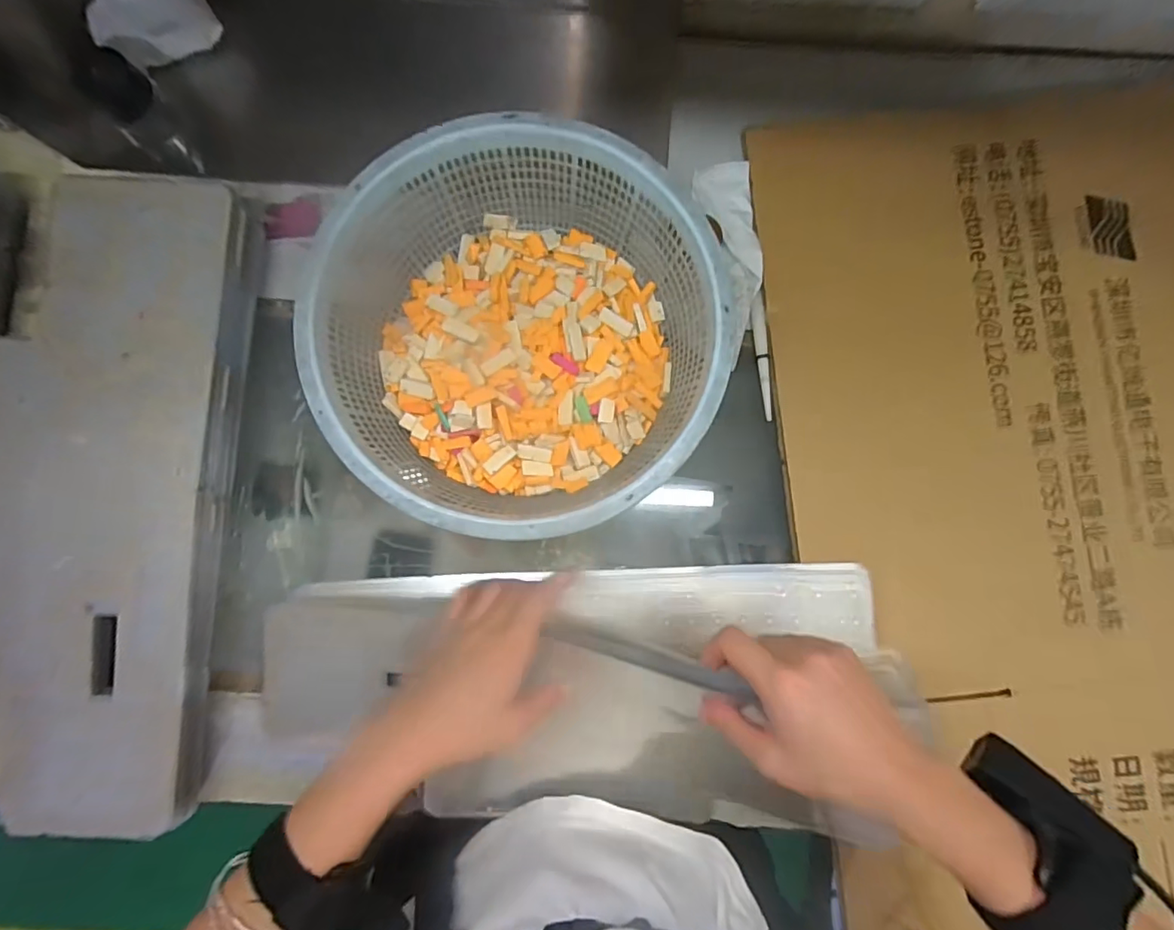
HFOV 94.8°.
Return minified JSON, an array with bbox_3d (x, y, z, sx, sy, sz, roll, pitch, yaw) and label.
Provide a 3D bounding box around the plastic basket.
[{"bbox_3d":[-0.043,-0.083,0.373,0.244,0.094,0.250,0,84,-1],"label":"plastic basket"}]

